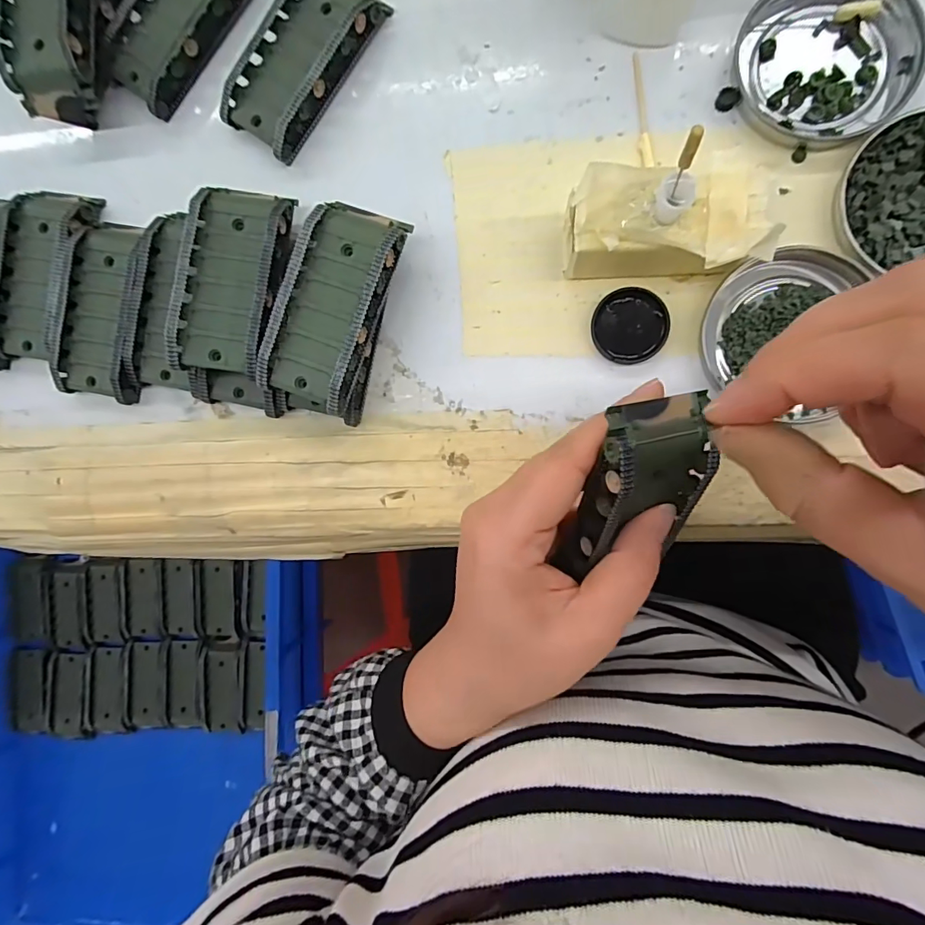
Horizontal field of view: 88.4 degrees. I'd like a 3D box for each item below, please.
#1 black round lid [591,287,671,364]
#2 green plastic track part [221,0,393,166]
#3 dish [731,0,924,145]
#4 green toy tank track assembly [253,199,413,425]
[{"bbox_3d":[0.082,-0.066,0.233,0.035,0.007,0.034,0,91,7],"label":"black round lid"},{"bbox_3d":[-0.086,-0.212,0.250,0.047,0.019,0.092,37,95,5],"label":"green plastic track part"},{"bbox_3d":[0.170,-0.189,0.221,0.080,0.008,0.072,2,91,7],"label":"dish"},{"bbox_3d":[-0.063,-0.072,0.236,0.048,0.036,0.104,21,93,6],"label":"green toy tank track assembly"}]

